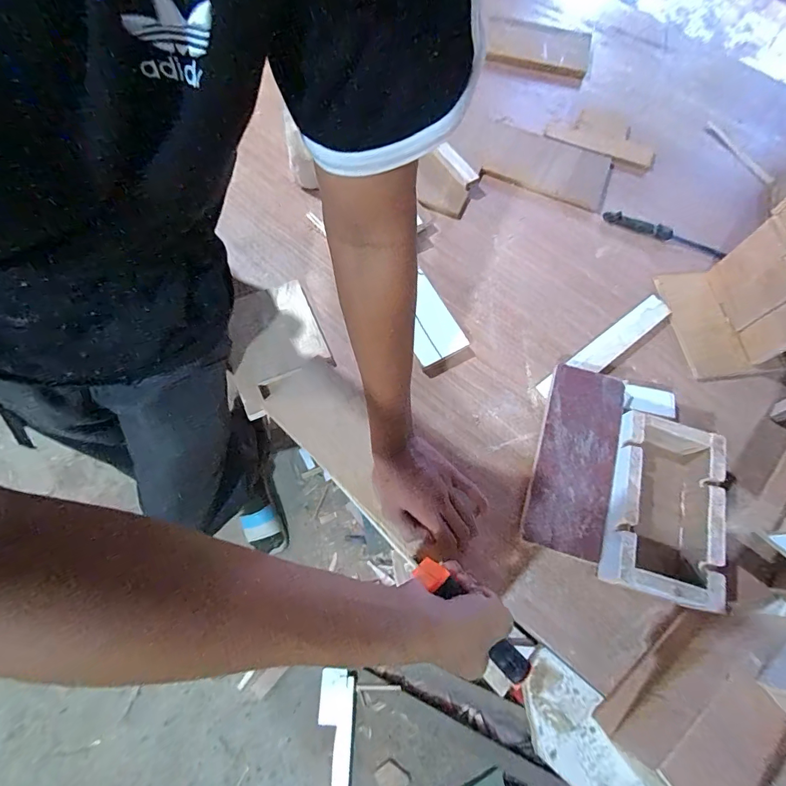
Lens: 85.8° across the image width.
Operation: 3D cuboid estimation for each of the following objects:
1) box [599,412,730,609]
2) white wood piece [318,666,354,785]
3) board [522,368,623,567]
[{"bbox_3d":[0.327,0.138,0.519,0.121,0.060,0.207,17,69,5],"label":"box"},{"bbox_3d":[-0.145,0.841,1.032,0.084,0.020,0.272,2,68,-1],"label":"white wood piece"},{"bbox_3d":[0.234,0.081,0.540,0.093,0.012,0.234,17,73,6],"label":"board"}]

